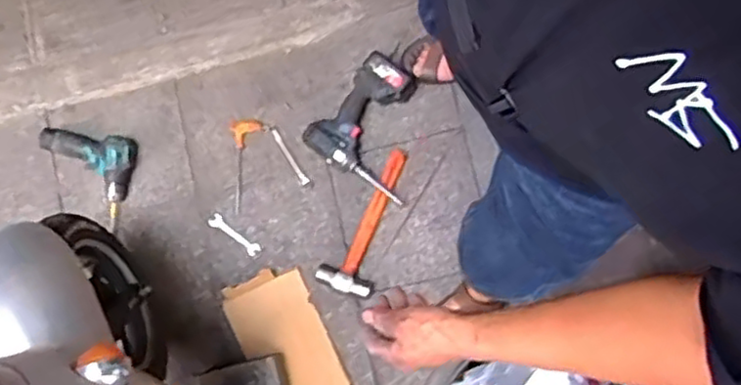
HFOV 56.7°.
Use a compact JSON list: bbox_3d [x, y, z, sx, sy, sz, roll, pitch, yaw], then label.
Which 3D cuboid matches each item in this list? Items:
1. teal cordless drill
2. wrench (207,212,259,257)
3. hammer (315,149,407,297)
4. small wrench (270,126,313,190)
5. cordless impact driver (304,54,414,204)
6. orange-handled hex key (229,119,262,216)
[{"bbox_3d":[-0.584,-0.064,1.494,0.156,0.053,0.228,-40,82,-7],"label":"teal cordless drill"},{"bbox_3d":[-0.295,0.092,1.491,0.128,0.006,0.031,37,81,6],"label":"wrench"},{"bbox_3d":[0.003,0.062,1.461,0.110,0.040,0.316,25,80,5],"label":"hammer"},{"bbox_3d":[-0.177,-0.075,1.507,0.020,0.015,0.159,-33,81,-6],"label":"small wrench"},{"bbox_3d":[0.019,-0.134,1.434,0.237,0.100,0.239,41,85,6],"label":"cordless impact driver"},{"bbox_3d":[-0.268,-0.062,1.511,0.072,0.017,0.204,-6,79,-1],"label":"orange-handled hex key"}]

